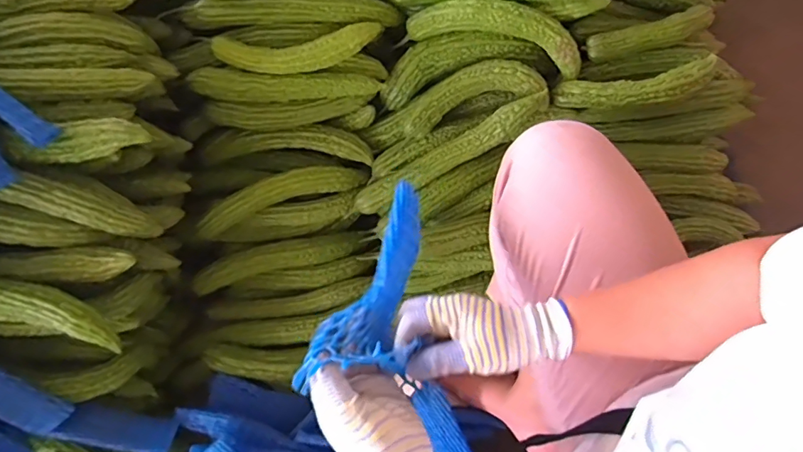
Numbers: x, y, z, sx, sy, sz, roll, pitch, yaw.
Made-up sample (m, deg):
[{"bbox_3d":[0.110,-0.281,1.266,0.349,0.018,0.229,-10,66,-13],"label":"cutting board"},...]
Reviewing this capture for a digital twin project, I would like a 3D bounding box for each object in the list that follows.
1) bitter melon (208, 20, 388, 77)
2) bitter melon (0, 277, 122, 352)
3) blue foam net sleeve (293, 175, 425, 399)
[{"bbox_3d":[-0.146,-0.247,0.672,0.231,0.036,0.060,-6,69,1],"label":"bitter melon"},{"bbox_3d":[-0.423,0.094,0.553,0.202,0.040,0.053,20,71,-9],"label":"bitter melon"},{"bbox_3d":[-0.012,0.059,0.450,0.078,0.043,0.214,21,59,10],"label":"blue foam net sleeve"}]

